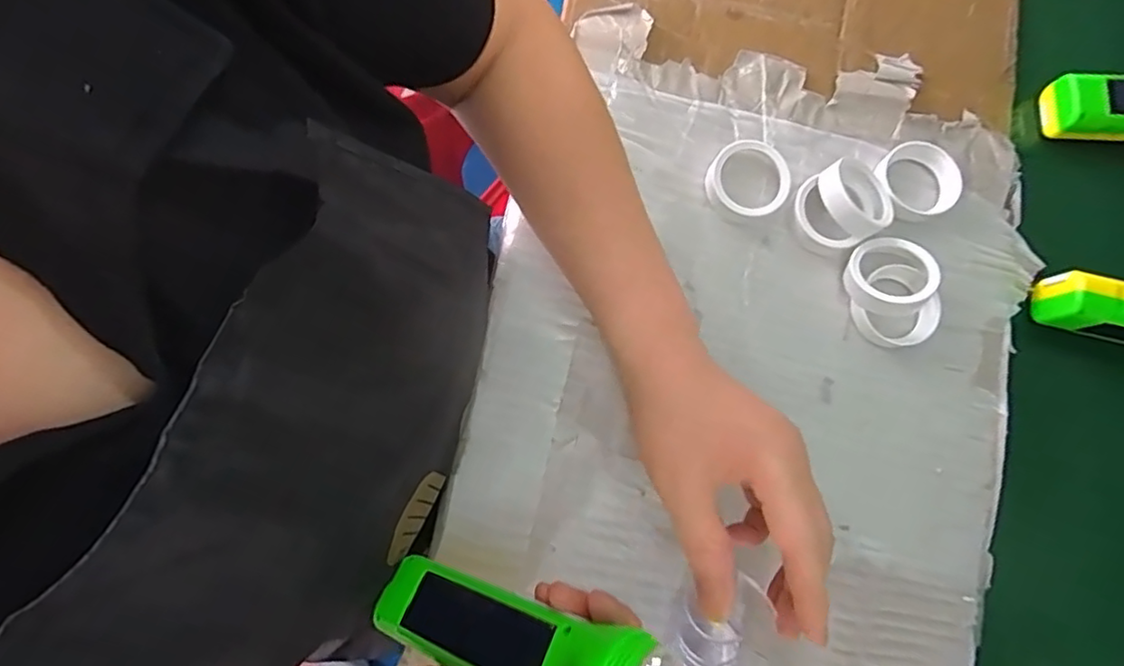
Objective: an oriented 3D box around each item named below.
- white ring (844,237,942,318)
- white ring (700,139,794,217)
[{"bbox_3d":[0.211,-0.037,0.382,0.052,0.019,0.051,-39,58,-13],"label":"white ring"},{"bbox_3d":[0.125,-0.104,0.399,0.052,0.015,0.052,0,79,0],"label":"white ring"}]

